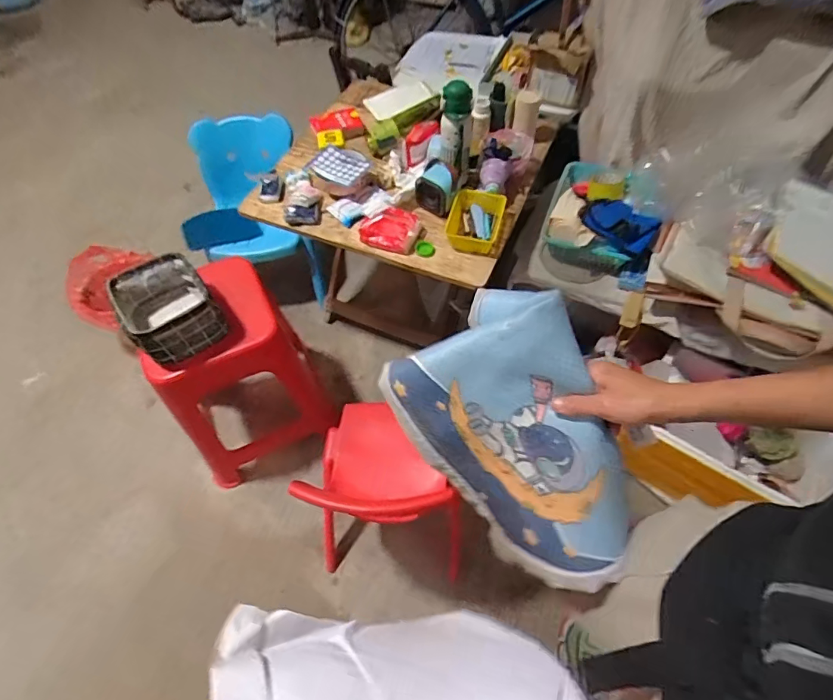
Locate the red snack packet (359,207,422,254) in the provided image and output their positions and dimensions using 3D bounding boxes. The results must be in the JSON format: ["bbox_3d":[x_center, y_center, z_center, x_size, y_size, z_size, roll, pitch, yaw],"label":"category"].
[{"bbox_3d":[-0.058,-0.278,1.049,0.124,0.046,0.108,18,61,13],"label":"red snack packet"}]

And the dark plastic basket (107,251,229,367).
[{"bbox_3d":[-0.503,-0.081,0.969,0.157,0.118,0.206,-33,63,-17],"label":"dark plastic basket"}]

